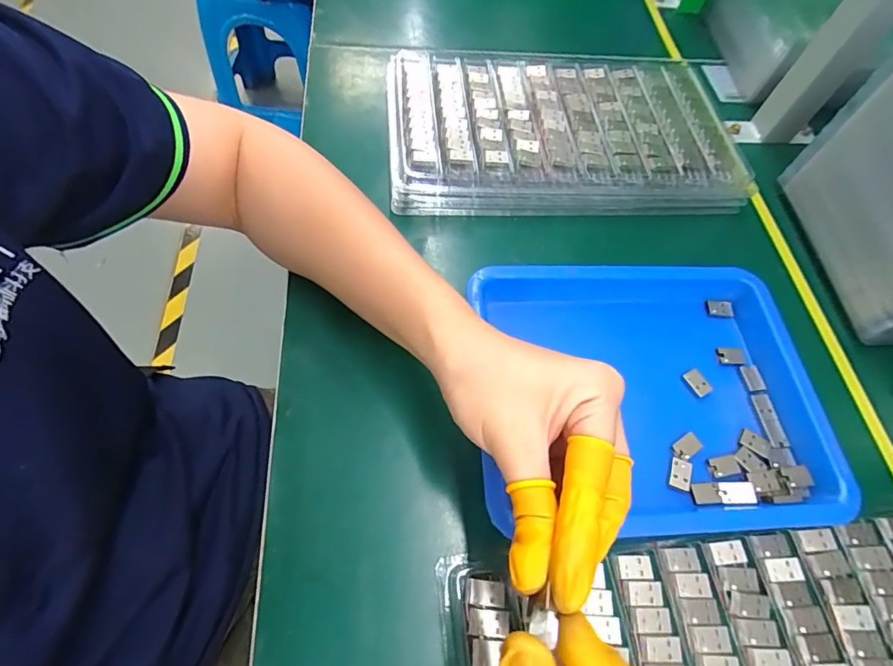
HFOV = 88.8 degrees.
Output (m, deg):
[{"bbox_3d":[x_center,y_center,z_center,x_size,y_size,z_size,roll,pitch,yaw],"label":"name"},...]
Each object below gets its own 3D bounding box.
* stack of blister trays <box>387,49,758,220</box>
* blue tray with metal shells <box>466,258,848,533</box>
[{"bbox_3d":[0.096,-0.180,0.398,0.285,0.034,0.172,-1,62,-6],"label":"stack of blister trays"},{"bbox_3d":[0.127,0.034,0.292,0.214,0.027,0.170,0,62,-5],"label":"blue tray with metal shells"}]

